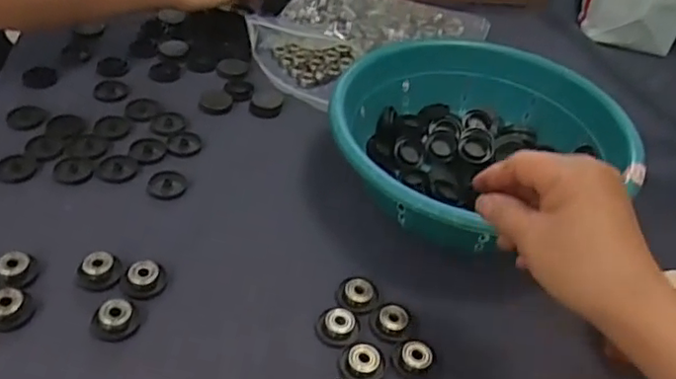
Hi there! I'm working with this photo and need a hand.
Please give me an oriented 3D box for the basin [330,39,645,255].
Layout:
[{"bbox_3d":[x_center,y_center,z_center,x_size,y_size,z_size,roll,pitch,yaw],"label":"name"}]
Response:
[{"bbox_3d":[0.114,-0.043,0.558,0.247,0.081,0.238,1,41,-1],"label":"basin"}]

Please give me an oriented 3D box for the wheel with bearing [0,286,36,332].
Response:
[{"bbox_3d":[-0.228,0.082,0.422,0.026,0.016,0.029,28,45,20],"label":"wheel with bearing"}]

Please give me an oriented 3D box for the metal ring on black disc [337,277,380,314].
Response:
[{"bbox_3d":[0.017,0.080,0.468,0.026,0.012,0.029,36,48,26],"label":"metal ring on black disc"}]

